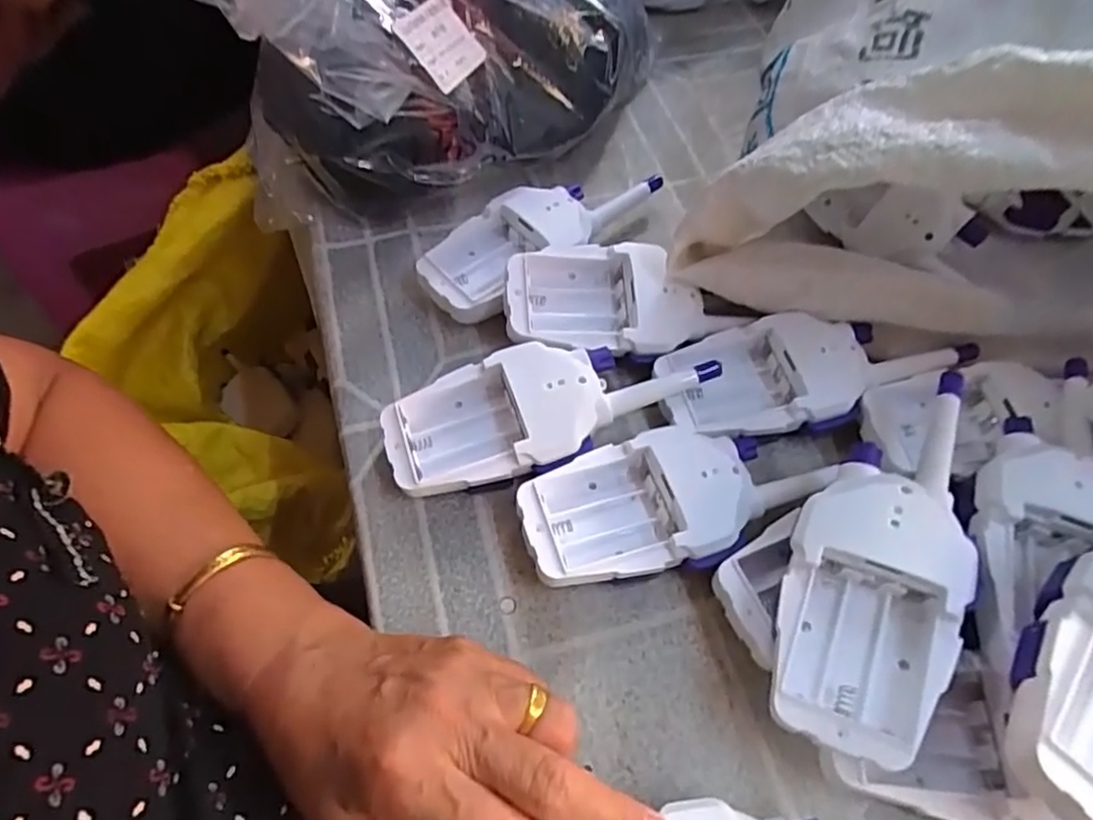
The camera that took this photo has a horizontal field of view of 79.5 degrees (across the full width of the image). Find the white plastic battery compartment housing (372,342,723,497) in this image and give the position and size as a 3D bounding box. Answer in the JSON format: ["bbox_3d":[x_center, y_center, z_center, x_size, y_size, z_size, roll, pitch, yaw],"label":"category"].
[{"bbox_3d":[0.001,0.002,0.328,0.158,0.033,0.061,-8,58,-5],"label":"white plastic battery compartment housing"}]

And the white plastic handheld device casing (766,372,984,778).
[{"bbox_3d":[0.132,0.053,0.258,0.059,0.021,0.153,22,73,13],"label":"white plastic handheld device casing"}]

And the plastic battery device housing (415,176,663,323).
[{"bbox_3d":[-0.005,-0.110,0.403,0.157,0.032,0.056,-37,65,-21],"label":"plastic battery device housing"}]

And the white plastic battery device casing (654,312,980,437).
[{"bbox_3d":[0.137,-0.019,0.339,0.153,0.029,0.059,-3,58,-2],"label":"white plastic battery device casing"}]

